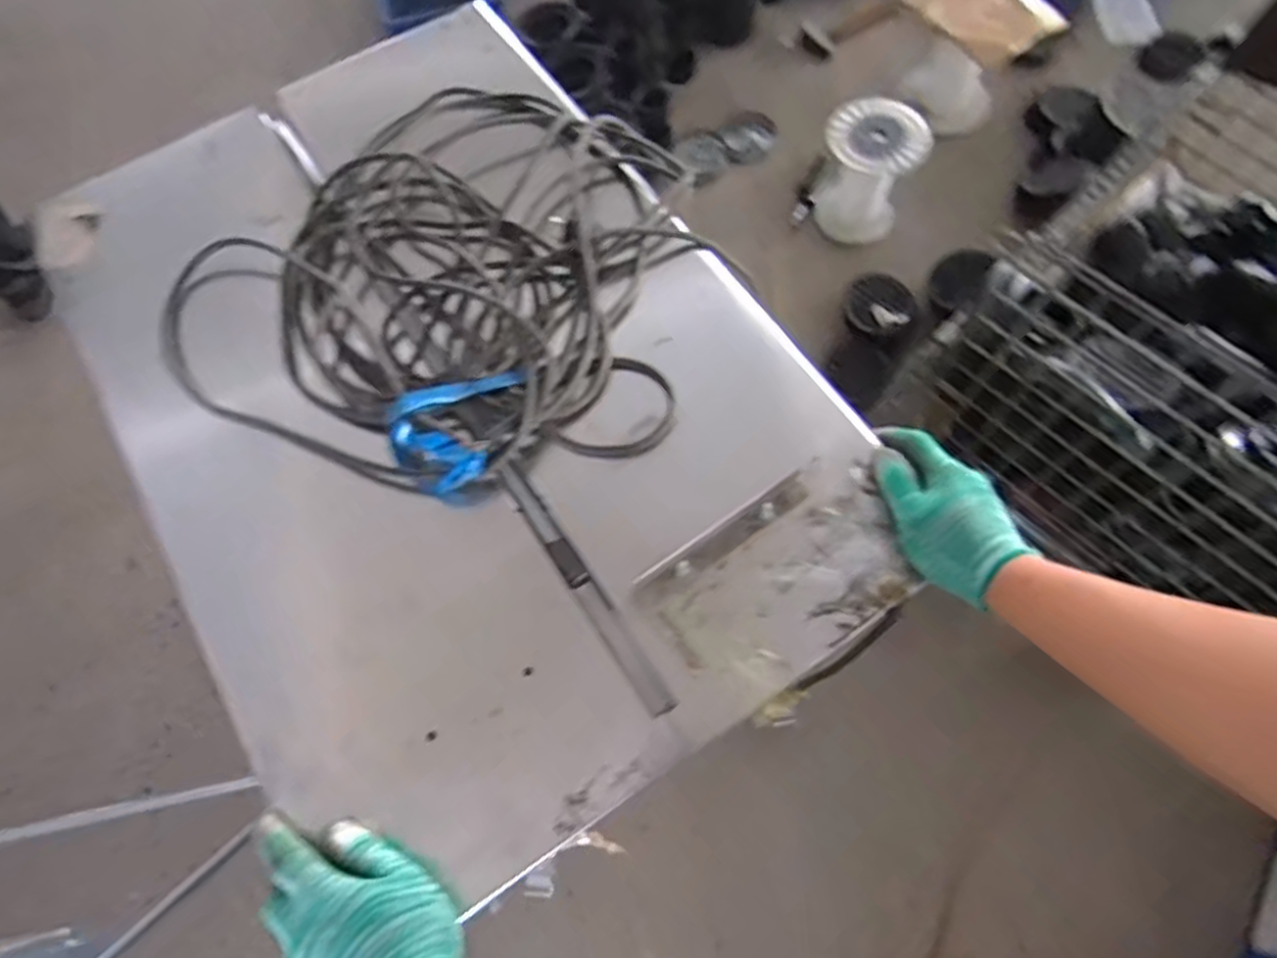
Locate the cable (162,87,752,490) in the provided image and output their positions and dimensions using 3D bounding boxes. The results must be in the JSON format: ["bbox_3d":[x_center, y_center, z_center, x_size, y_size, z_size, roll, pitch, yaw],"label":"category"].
[{"bbox_3d":[-0.162,-0.203,0.648,0.434,0.076,0.403,0,64,0],"label":"cable"}]

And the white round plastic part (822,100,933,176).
[{"bbox_3d":[0.479,-0.682,1.418,0.204,0.029,0.135,29,107,8],"label":"white round plastic part"}]

